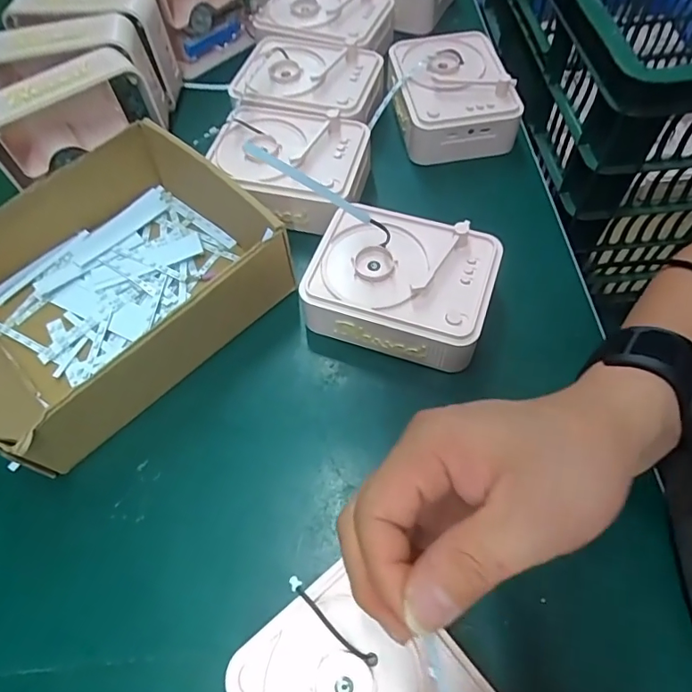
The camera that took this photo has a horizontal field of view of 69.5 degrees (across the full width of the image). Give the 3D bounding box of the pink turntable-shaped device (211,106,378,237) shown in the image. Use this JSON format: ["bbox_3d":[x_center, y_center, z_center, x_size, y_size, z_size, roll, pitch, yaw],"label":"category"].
[{"bbox_3d":[-0.046,-0.153,0.423,0.125,0.045,0.101,18,64,12],"label":"pink turntable-shaped device"}]

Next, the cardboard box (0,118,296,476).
[{"bbox_3d":[-0.178,-0.052,0.366,0.190,0.072,0.217,38,70,21],"label":"cardboard box"}]

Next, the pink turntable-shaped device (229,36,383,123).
[{"bbox_3d":[-0.039,-0.248,0.475,0.134,0.053,0.102,14,64,11],"label":"pink turntable-shaped device"}]

